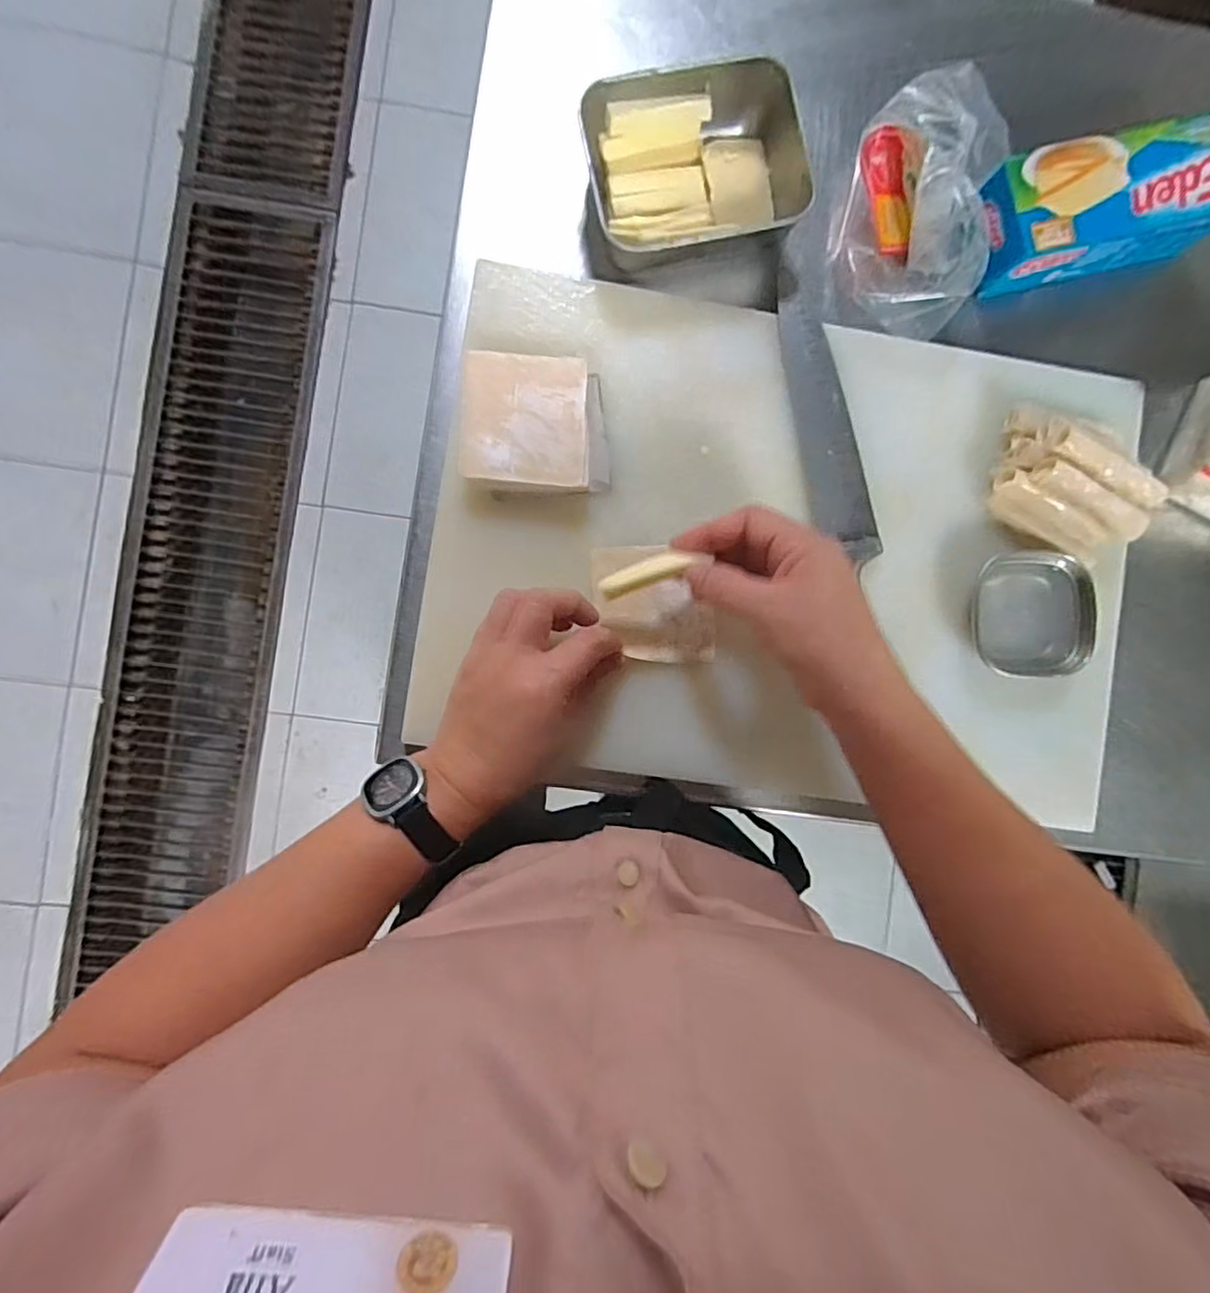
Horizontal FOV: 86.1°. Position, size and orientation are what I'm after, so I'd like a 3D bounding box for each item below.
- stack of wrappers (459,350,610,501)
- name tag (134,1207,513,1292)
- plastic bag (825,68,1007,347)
[{"bbox_3d":[-0.041,-0.134,0.396,0.088,0.025,0.080,3,89,-4],"label":"stack of wrappers"},{"bbox_3d":[-0.058,0.135,0.137,0.074,0.026,0.004,7,109,-1],"label":"name tag"},{"bbox_3d":[0.202,-0.284,0.418,0.087,0.061,0.166,15,88,-4],"label":"plastic bag"}]

